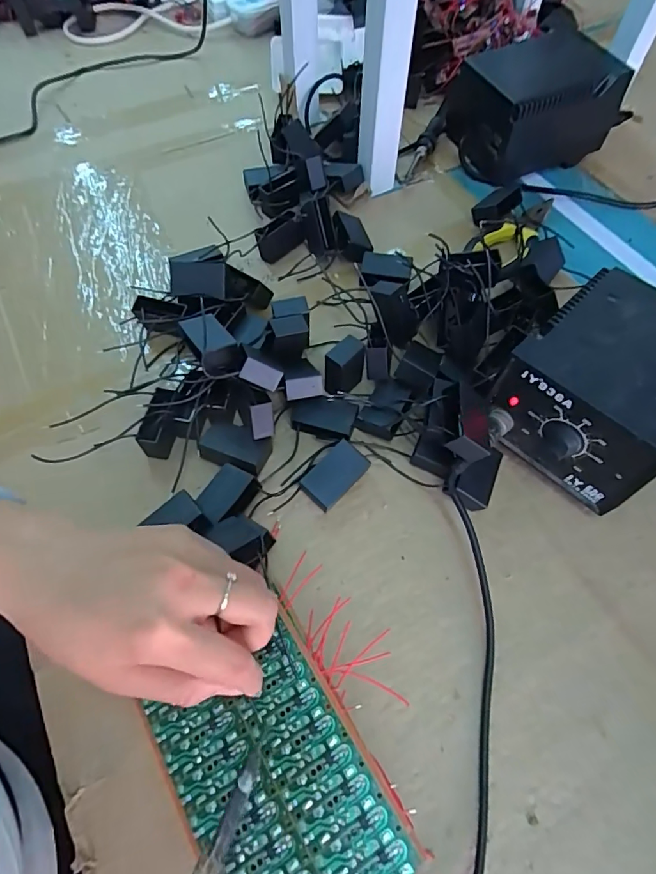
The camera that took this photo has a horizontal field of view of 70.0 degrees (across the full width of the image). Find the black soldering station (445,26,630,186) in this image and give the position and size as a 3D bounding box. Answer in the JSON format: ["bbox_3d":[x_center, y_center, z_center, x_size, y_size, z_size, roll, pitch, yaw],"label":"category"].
[{"bbox_3d":[0.232,-0.378,0.528,0.162,0.085,0.121,-22,64,-11],"label":"black soldering station"}]

